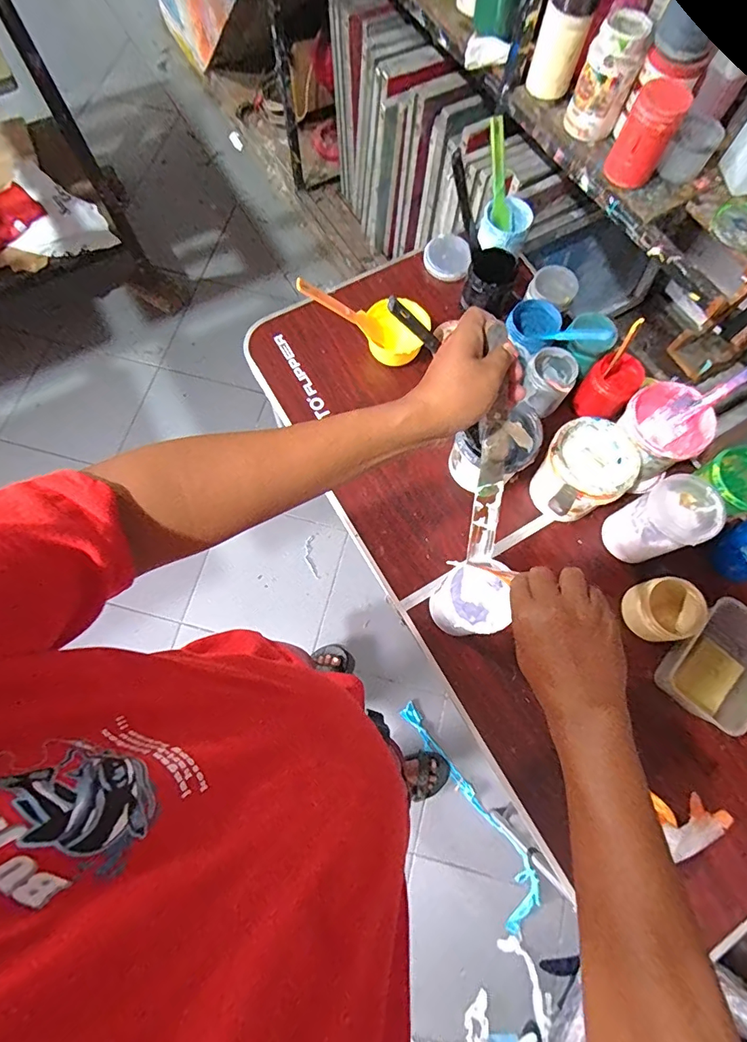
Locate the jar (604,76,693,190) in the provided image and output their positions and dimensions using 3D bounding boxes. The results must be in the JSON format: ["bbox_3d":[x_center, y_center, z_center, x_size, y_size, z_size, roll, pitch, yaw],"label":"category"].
[{"bbox_3d":[0.489,-0.691,0.846,0.088,0.135,0.071,32,74,8],"label":"jar"}]

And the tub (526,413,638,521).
[{"bbox_3d":[0.328,-0.077,0.751,0.122,0.131,0.123,0,72,-2],"label":"tub"}]

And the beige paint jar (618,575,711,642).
[{"bbox_3d":[0.446,0.139,0.731,0.098,0.067,0.092,0,72,-2],"label":"beige paint jar"}]

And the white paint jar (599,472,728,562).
[{"bbox_3d":[0.435,0.004,0.719,0.106,0.136,0.099,0,72,-2],"label":"white paint jar"}]

